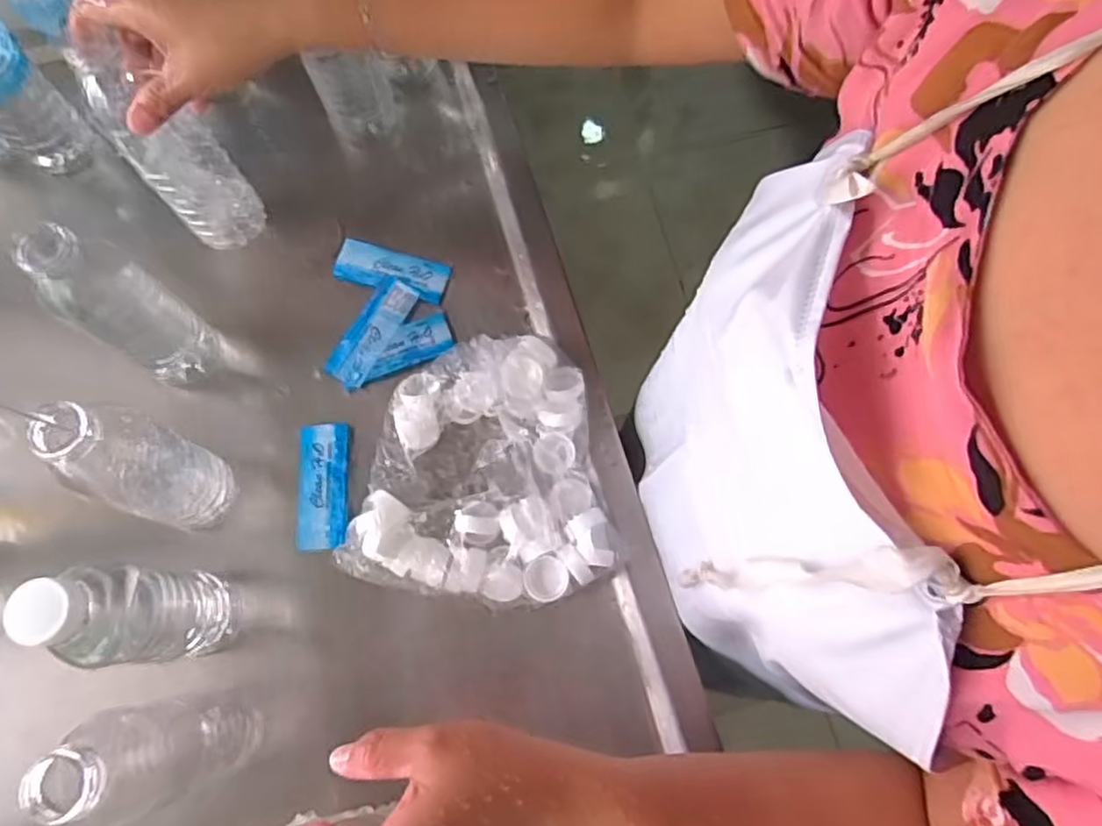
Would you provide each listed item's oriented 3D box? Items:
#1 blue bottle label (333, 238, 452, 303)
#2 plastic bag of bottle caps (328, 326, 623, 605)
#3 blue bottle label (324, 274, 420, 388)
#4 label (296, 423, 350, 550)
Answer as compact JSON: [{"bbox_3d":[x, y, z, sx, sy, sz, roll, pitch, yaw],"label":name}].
[{"bbox_3d":[-0.131,-0.119,0.571,0.093,0.009,0.034,16,74,4],"label":"blue bottle label"},{"bbox_3d":[-0.063,0.044,0.507,0.197,0.044,0.201,-12,74,-4],"label":"plastic bag of bottle caps"},{"bbox_3d":[-0.143,-0.067,0.558,0.032,0.005,0.096,31,76,8],"label":"blue bottle label"},{"bbox_3d":[-0.174,0.055,0.524,0.039,0.008,0.094,-4,74,-1],"label":"label"}]

